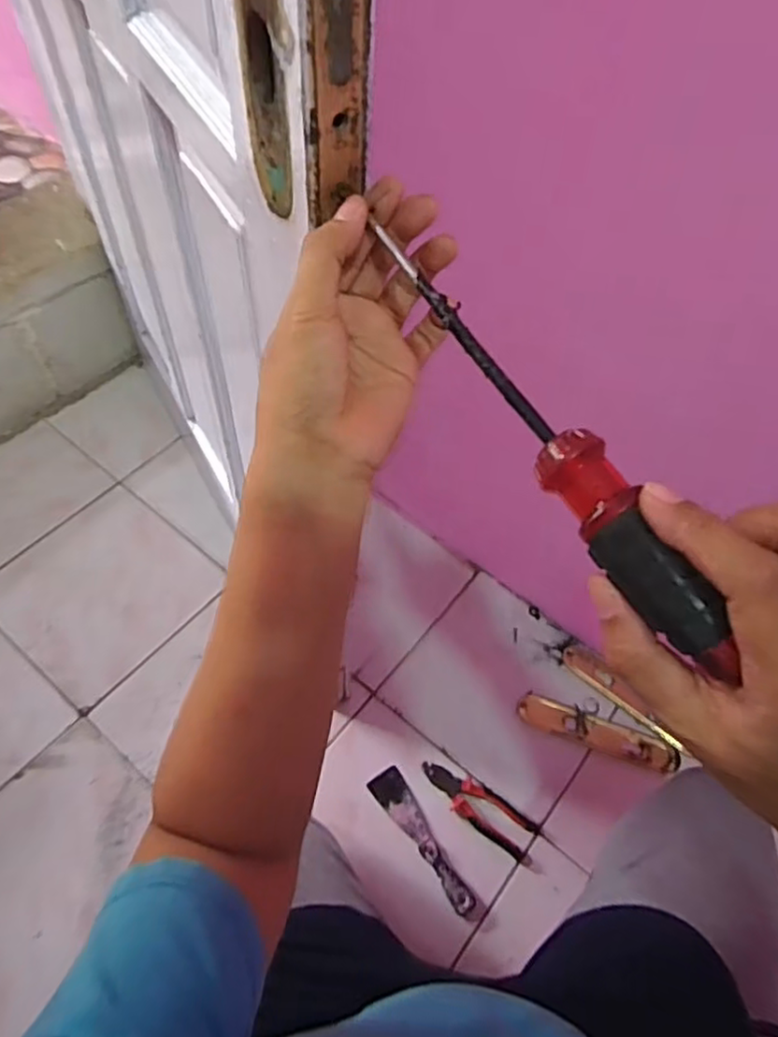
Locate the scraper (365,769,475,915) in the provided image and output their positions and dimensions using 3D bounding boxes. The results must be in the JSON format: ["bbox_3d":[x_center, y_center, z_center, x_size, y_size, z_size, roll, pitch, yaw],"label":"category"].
[{"bbox_3d":[0.049,0.434,0.899,0.043,0.011,0.202,-30,64,-21],"label":"scraper"}]

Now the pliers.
[{"bbox_3d":[0.126,0.402,0.925,0.176,0.018,0.057,32,60,16],"label":"pliers"}]

